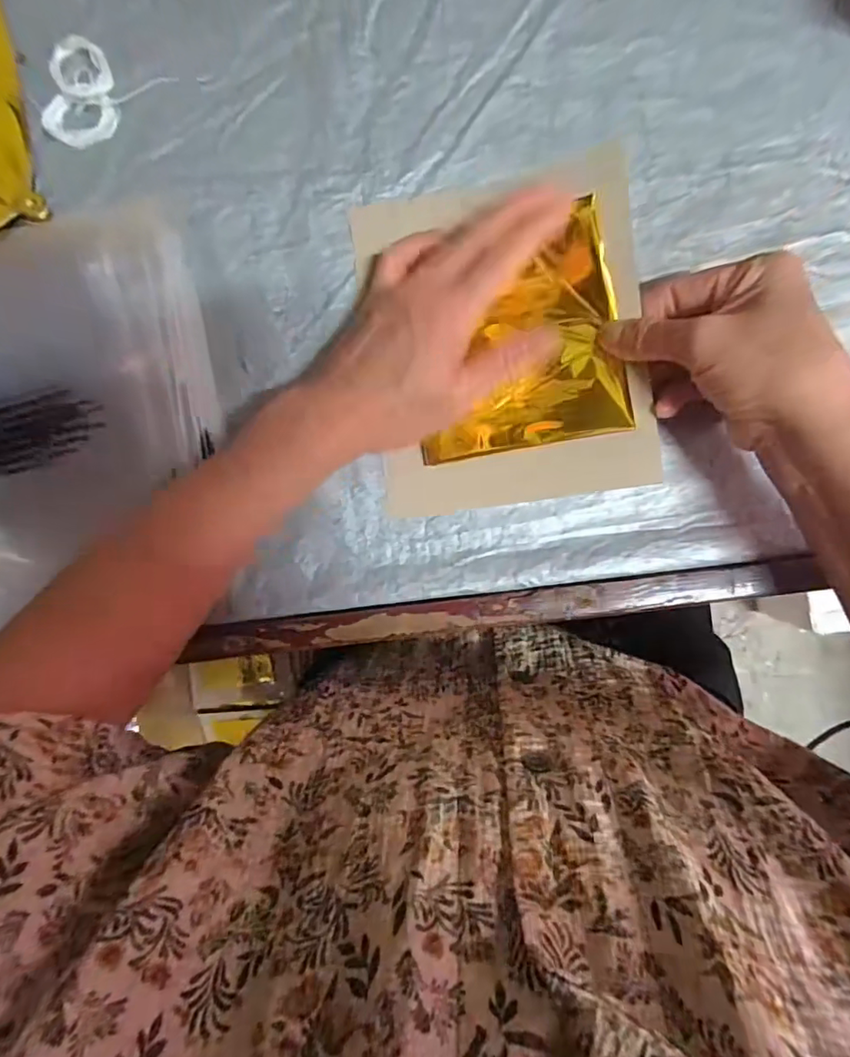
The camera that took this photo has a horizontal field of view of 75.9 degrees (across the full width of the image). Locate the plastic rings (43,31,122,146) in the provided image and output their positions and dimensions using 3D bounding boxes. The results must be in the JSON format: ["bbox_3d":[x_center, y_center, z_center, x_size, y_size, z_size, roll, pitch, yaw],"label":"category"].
[{"bbox_3d":[-0.215,-0.274,0.343,0.045,0.005,0.064,13,92,2],"label":"plastic rings"}]

